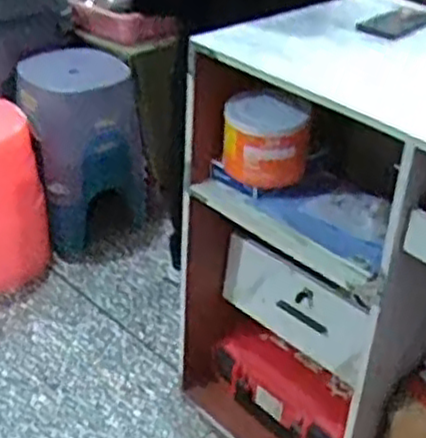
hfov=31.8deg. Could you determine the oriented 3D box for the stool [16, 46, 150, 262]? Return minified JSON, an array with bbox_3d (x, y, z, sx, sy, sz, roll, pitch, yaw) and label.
[{"bbox_3d":[-0.294,-0.161,1.742,0.266,0.384,0.224,-12,35,-22],"label":"stool"}]

